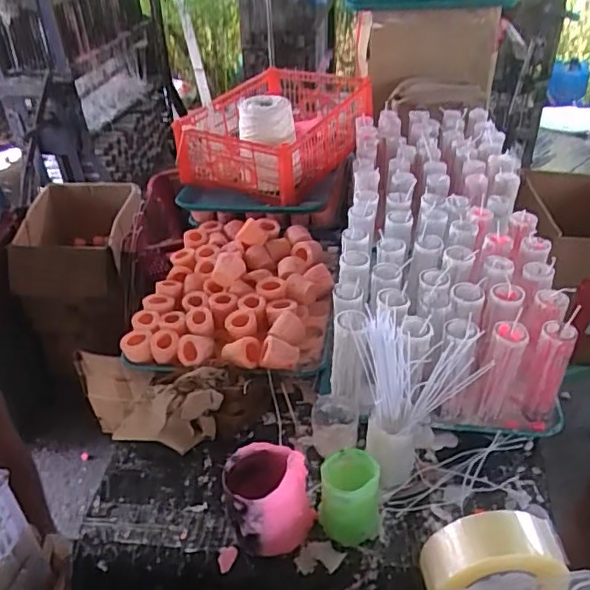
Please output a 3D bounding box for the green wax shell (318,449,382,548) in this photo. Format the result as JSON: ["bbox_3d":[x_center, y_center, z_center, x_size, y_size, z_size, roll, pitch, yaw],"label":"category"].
[{"bbox_3d":[0.064,0.235,0.675,0.065,0.093,0.064,-2,36,1],"label":"green wax shell"}]

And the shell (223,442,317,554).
[{"bbox_3d":[-0.030,0.237,0.672,0.097,0.104,0.082,-10,37,-9],"label":"shell"}]

